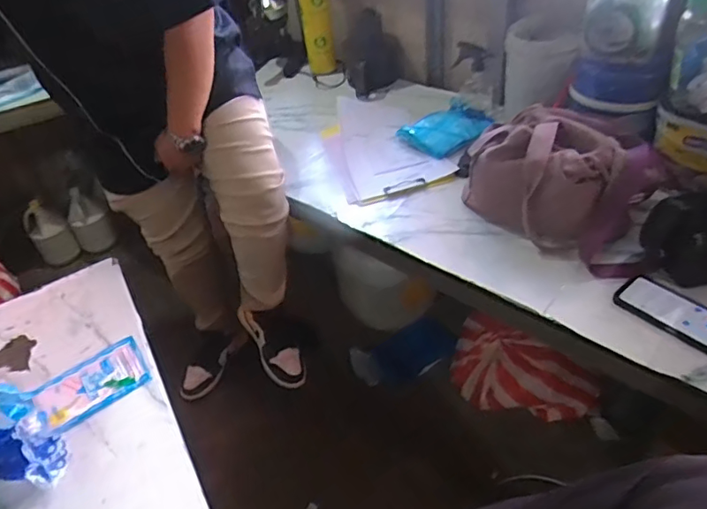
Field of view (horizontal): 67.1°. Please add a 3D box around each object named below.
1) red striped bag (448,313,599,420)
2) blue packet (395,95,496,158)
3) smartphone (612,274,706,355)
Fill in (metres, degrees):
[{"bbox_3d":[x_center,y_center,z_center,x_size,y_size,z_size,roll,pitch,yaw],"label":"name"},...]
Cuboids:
[{"bbox_3d":[0.441,0.324,1.425,0.380,0.232,0.155,19,48,26],"label":"red striped bag"},{"bbox_3d":[0.223,-0.316,1.326,0.234,0.044,0.153,-32,47,-25],"label":"blue packet"},{"bbox_3d":[0.507,0.090,0.840,0.080,0.018,0.161,-40,54,-20],"label":"smartphone"}]

